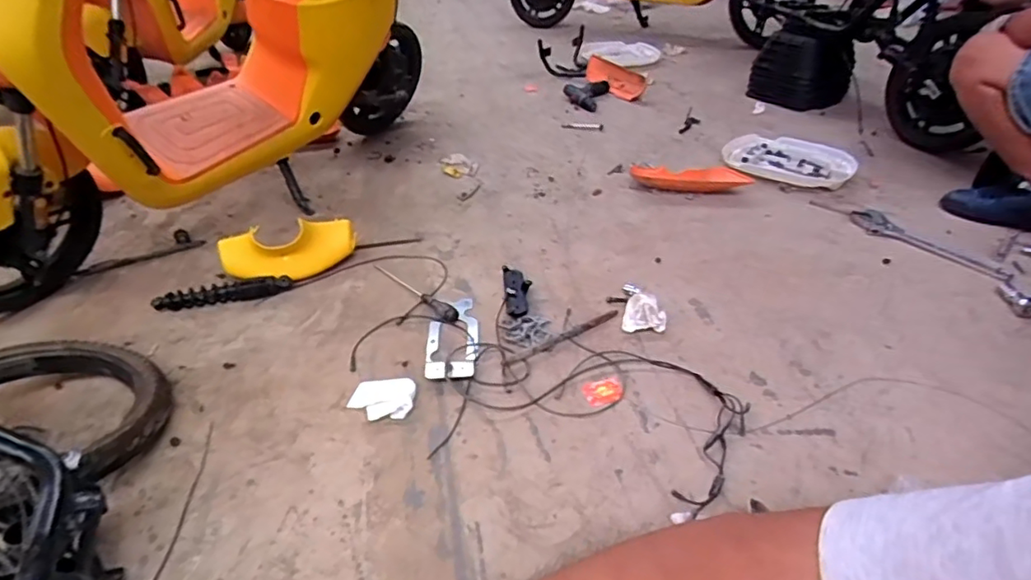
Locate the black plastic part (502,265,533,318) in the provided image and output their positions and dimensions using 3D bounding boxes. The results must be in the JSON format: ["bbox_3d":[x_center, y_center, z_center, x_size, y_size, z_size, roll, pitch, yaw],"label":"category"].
[{"bbox_3d":[0.006,0.000,1.235,0.056,0.021,0.166,-3,38,-2],"label":"black plastic part"}]

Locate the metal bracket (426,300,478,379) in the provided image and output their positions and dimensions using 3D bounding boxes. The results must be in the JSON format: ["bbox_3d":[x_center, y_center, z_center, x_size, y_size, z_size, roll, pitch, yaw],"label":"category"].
[{"bbox_3d":[-0.126,0.085,1.133,0.099,0.020,0.248,-1,38,0],"label":"metal bracket"}]

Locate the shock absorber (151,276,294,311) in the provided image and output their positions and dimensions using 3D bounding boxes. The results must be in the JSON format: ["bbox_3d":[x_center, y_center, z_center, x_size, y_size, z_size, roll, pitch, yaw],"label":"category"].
[{"bbox_3d":[-0.647,0.009,1.252,0.288,0.039,0.053,-5,38,-5],"label":"shock absorber"}]

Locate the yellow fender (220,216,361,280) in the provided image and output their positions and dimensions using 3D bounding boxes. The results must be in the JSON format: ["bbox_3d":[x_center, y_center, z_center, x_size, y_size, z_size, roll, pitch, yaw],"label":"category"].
[{"bbox_3d":[-0.517,-0.092,1.294,0.295,0.140,0.088,-14,39,-16],"label":"yellow fender"}]

